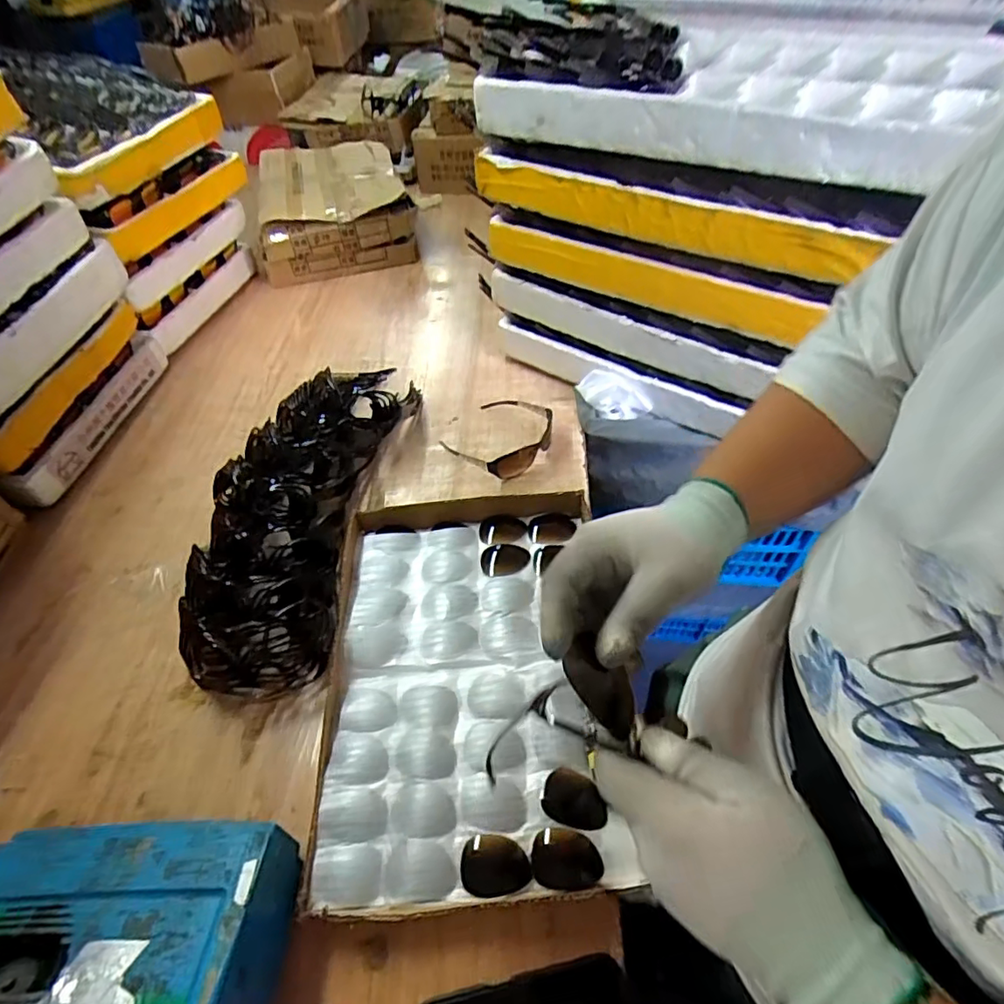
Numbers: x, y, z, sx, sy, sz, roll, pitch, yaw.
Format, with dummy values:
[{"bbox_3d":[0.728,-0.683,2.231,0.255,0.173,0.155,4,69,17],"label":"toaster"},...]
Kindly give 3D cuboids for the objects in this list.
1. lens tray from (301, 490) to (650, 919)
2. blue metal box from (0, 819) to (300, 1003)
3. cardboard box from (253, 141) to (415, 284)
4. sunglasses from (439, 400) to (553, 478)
[{"bbox_3d":[-0.032,0.180,0.622,0.305,0.048,0.435,-5,48,-1],"label":"lens tray"},{"bbox_3d":[-0.294,0.352,0.424,0.234,0.139,0.188,-2,50,4],"label":"blue metal box"},{"bbox_3d":[-0.385,-0.684,1.314,0.321,0.182,0.415,-13,50,-6],"label":"cardboard box"},{"bbox_3d":[0.000,-0.110,0.867,0.154,0.039,0.165,29,58,26],"label":"sunglasses"}]

